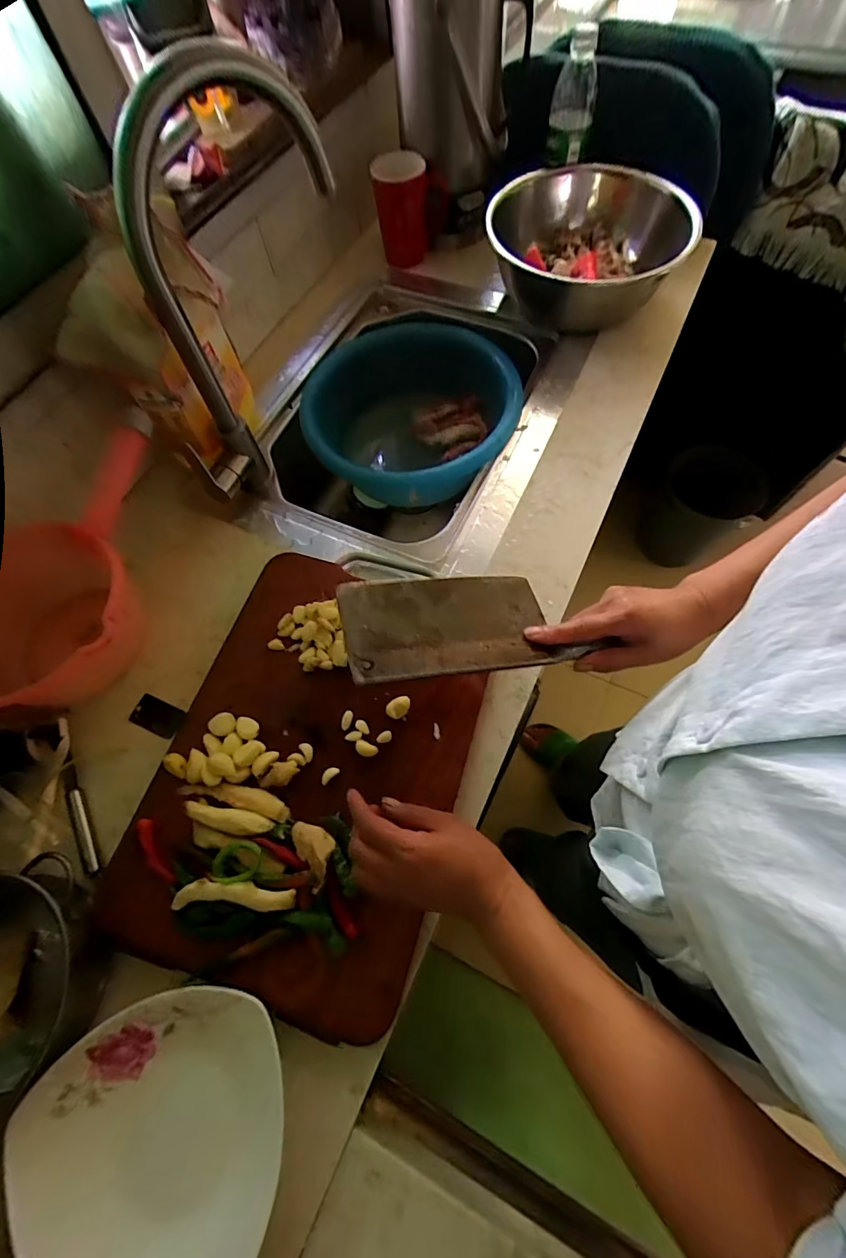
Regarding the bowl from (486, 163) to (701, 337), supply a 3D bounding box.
[{"bbox_3d":[0.243,-0.563,0.702,0.279,0.123,0.285,-1,66,2],"label":"bowl"}]

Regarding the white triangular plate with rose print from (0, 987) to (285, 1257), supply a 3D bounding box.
[{"bbox_3d":[-0.203,0.380,0.341,0.189,0.040,0.190,3,67,4],"label":"white triangular plate with rose print"}]

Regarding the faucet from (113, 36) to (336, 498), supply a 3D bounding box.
[{"bbox_3d":[-0.189,-0.334,0.486,0.057,0.354,0.265,37,73,17],"label":"faucet"}]

